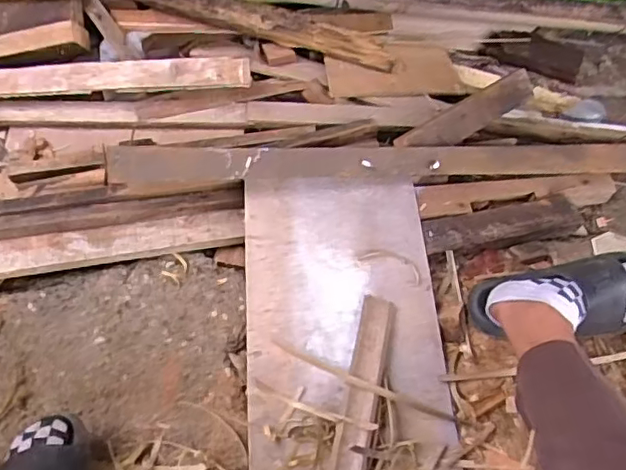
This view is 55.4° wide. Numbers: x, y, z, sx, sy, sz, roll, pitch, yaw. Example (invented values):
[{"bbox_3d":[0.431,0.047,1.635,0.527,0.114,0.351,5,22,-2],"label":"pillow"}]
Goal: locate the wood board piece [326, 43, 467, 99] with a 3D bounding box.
[{"bbox_3d":[0.161,-0.335,1.206,0.265,0.017,0.123,-1,70,-5],"label":"wood board piece"}]

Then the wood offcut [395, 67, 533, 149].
[{"bbox_3d":[0.276,-0.211,1.054,0.276,0.027,0.061,-30,81,-15],"label":"wood offcut"}]

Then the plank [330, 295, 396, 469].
[{"bbox_3d":[0.053,0.263,0.761,0.047,0.030,0.411,12,54,5],"label":"plank"}]

